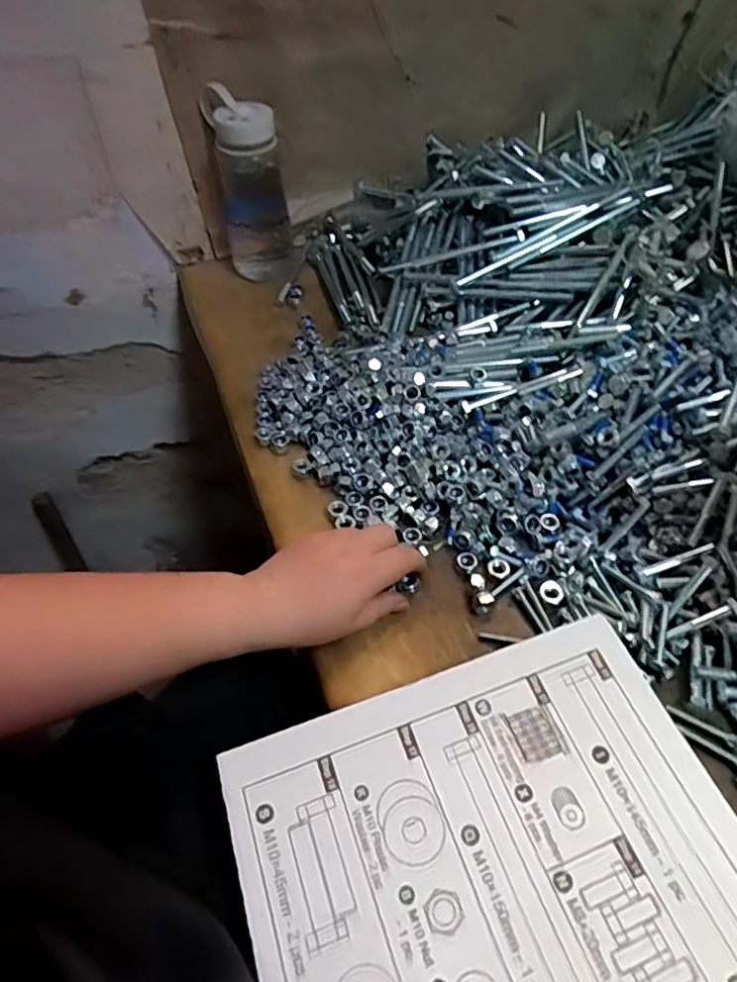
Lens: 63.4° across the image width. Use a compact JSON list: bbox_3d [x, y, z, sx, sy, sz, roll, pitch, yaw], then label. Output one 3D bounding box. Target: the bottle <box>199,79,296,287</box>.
[{"bbox_3d":[-0.131,-0.336,0.662,0.075,0.166,0.067,-10,50,-4],"label":"bottle"}]

